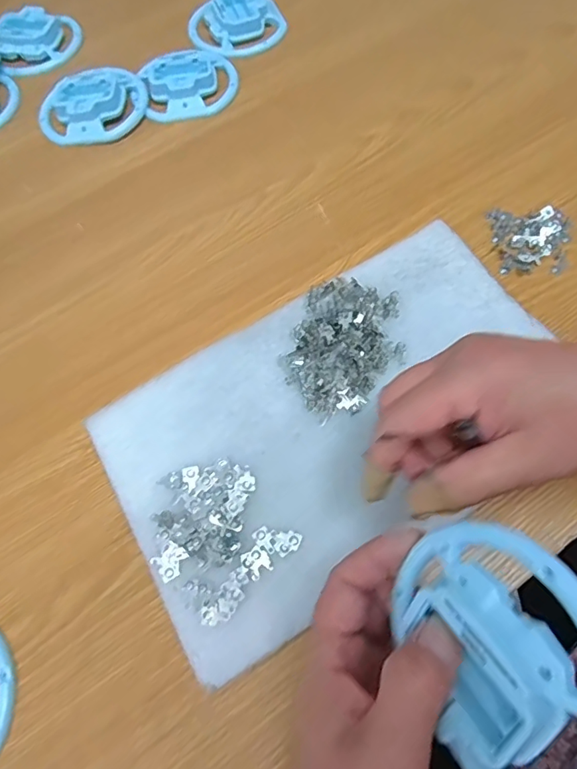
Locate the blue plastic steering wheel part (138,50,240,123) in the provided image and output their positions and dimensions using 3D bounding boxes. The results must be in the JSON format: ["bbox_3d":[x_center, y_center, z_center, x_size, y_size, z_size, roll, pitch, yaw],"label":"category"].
[{"bbox_3d":[-0.094,-0.291,0.485,0.090,0.019,0.078,-12,64,-3],"label":"blue plastic steering wheel part"}]

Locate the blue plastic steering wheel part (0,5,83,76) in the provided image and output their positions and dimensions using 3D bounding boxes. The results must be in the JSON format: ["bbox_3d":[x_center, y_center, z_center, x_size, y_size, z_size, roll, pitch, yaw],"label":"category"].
[{"bbox_3d":[-0.265,-0.364,0.530,0.092,0.020,0.077,-30,67,-12],"label":"blue plastic steering wheel part"}]

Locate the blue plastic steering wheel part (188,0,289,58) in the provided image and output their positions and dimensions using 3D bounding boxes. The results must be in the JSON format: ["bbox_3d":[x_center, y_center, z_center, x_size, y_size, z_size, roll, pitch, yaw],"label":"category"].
[{"bbox_3d":[-0.053,-0.376,0.523,0.098,0.018,0.078,-8,64,-1],"label":"blue plastic steering wheel part"}]

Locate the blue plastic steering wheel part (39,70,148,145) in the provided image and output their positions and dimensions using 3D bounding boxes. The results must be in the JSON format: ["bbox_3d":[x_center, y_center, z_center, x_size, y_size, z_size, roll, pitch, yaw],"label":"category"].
[{"bbox_3d":[-0.184,-0.261,0.472,0.100,0.022,0.075,-7,64,-1],"label":"blue plastic steering wheel part"}]

